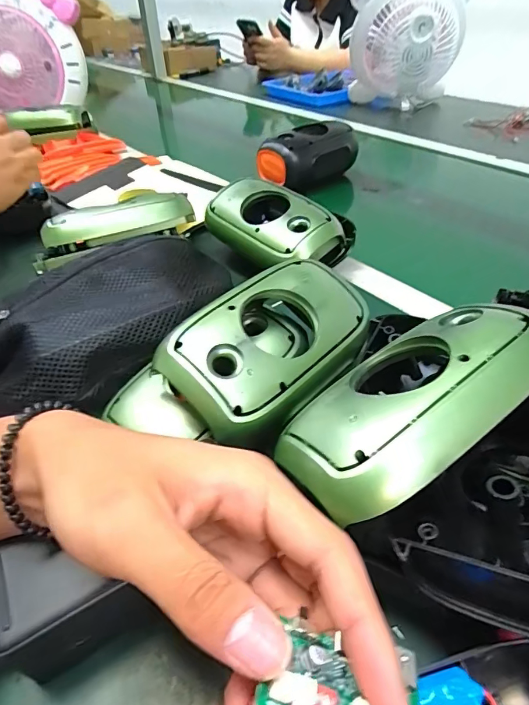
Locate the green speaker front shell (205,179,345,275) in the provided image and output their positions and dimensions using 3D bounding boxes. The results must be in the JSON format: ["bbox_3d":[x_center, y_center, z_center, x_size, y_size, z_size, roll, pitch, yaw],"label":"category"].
[{"bbox_3d":[0.008,-0.138,0.459,0.103,0.051,0.148,-30,48,-27],"label":"green speaker front shell"}]

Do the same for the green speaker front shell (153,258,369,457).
[{"bbox_3d":[0.003,-0.014,0.292,0.094,0.031,0.147,43,60,13],"label":"green speaker front shell"}]

